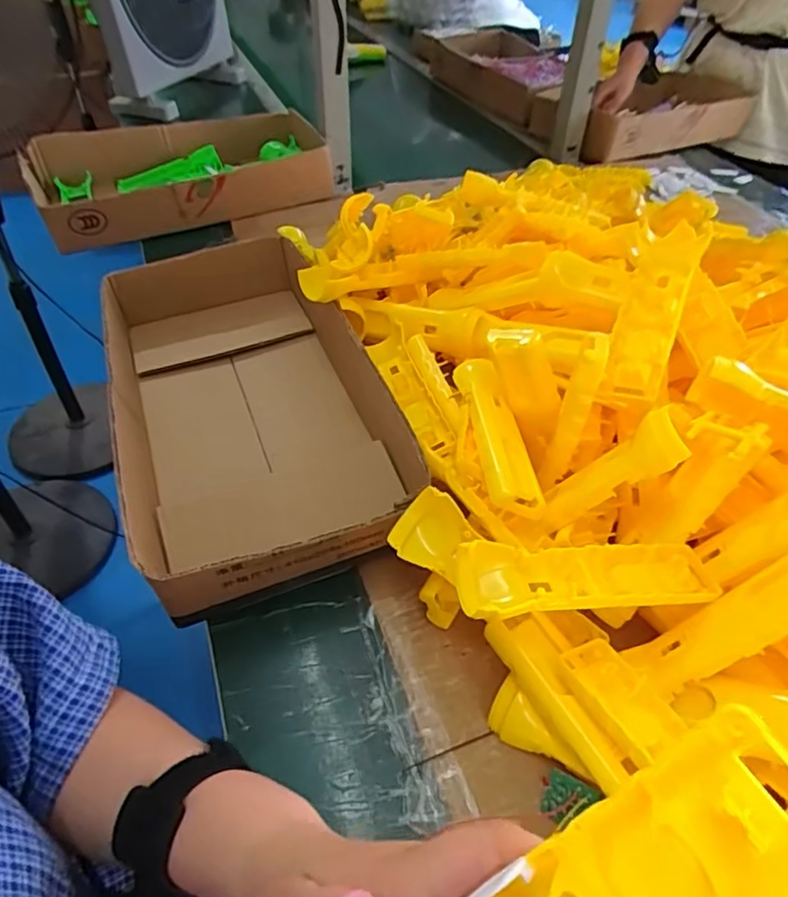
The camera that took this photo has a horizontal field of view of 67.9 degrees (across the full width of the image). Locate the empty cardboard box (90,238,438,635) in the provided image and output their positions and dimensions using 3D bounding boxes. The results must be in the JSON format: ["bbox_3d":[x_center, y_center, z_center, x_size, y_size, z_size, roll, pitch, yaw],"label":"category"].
[{"bbox_3d":[-0.145,-0.055,0.567,0.220,0.079,0.432,-16,49,-17],"label":"empty cardboard box"}]

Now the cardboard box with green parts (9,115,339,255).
[{"bbox_3d":[-0.321,-0.421,0.898,0.406,0.083,0.223,-21,50,-21],"label":"cardboard box with green parts"}]

